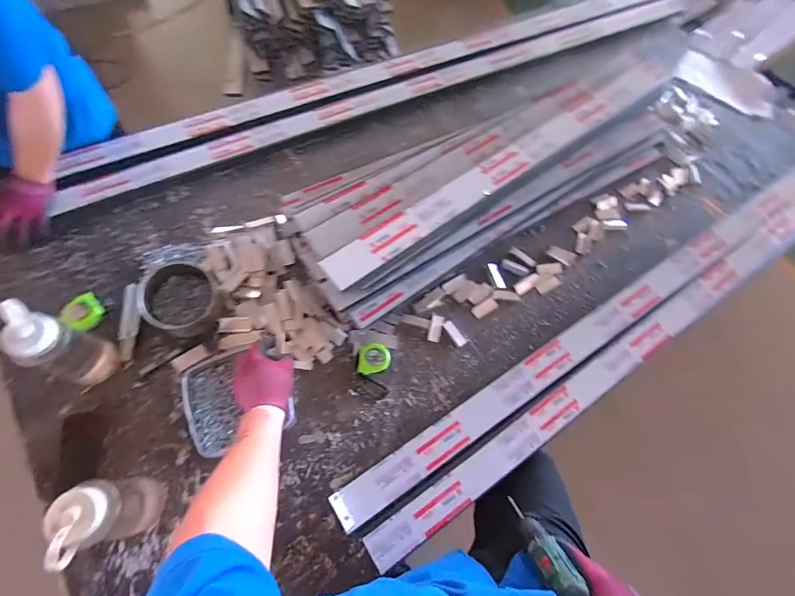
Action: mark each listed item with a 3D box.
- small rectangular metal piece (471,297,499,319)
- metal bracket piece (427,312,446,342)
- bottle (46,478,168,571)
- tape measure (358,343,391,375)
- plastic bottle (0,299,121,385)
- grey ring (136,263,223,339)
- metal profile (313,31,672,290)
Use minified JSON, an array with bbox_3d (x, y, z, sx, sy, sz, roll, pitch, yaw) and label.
[{"bbox_3d":[0.219,0.025,0.959,0.069,0.004,0.032,-29,70,-15],"label":"small rectangular metal piece"},{"bbox_3d":[0.091,0.071,0.908,0.030,0.008,0.069,15,66,3],"label":"metal bracket piece"},{"bbox_3d":[-0.457,0.345,0.619,0.073,0.220,0.088,30,67,10],"label":"bottle"},{"bbox_3d":[-0.050,0.133,0.843,0.067,0.033,0.066,2,65,-3],"label":"tape measure"},{"bbox_3d":[-0.614,0.088,0.707,0.090,0.211,0.076,43,70,15],"label":"plastic bottle"},{"bbox_3d":[-0.468,0.004,0.847,0.151,0.072,0.149,30,67,10],"label":"grey ring"},{"bbox_3d":[0.311,-0.347,0.886,1.128,0.049,0.101,-34,73,-19],"label":"metal profile"}]

